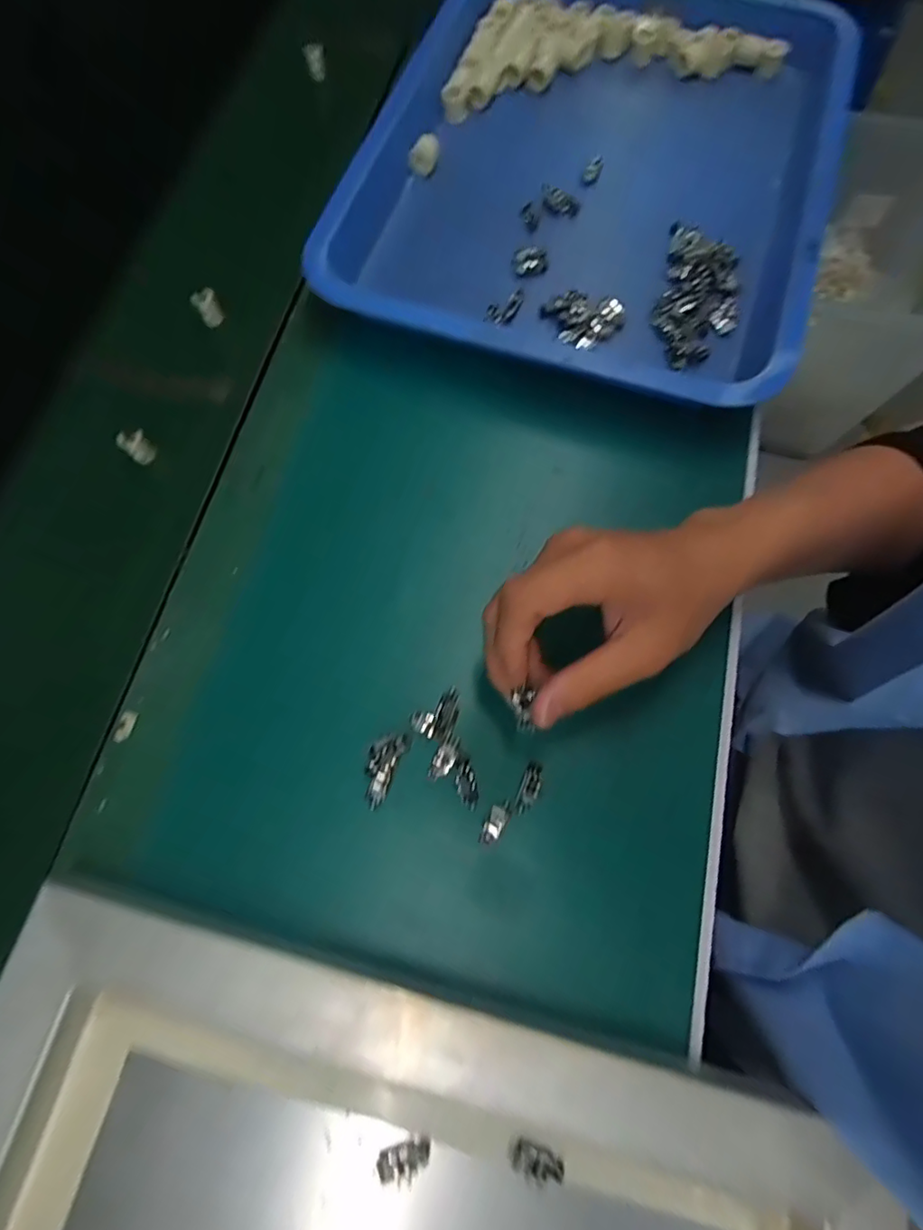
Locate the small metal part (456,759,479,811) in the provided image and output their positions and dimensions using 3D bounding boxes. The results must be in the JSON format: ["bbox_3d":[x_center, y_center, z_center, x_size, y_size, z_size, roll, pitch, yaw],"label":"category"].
[{"bbox_3d":[0.003,0.095,0.308,0.011,0.005,0.025,-15,72,-4],"label":"small metal part"}]

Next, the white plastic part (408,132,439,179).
[{"bbox_3d":[-0.031,-0.378,0.452,0.020,0.015,0.033,10,73,4],"label":"white plastic part"}]

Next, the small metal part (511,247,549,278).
[{"bbox_3d":[0.051,-0.268,0.414,0.026,0.007,0.026,5,72,3],"label":"small metal part"}]

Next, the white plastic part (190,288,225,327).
[{"bbox_3d":[-0.188,-0.228,0.408,0.017,0.020,0.014,-33,74,-9],"label":"white plastic part"}]

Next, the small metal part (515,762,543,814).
[{"bbox_3d":[0.038,0.096,0.305,0.011,0.004,0.028,20,74,7],"label":"small metal part"}]

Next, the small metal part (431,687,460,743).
[{"bbox_3d":[-0.009,0.058,0.318,0.013,0.004,0.032,12,59,5],"label":"small metal part"}]

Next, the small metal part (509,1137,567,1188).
[{"bbox_3d":[0.034,0.253,0.254,0.026,0.006,0.013,22,74,8],"label":"small metal part"}]

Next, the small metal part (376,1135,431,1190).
[{"bbox_3d":[-0.027,0.254,0.255,0.024,0.012,0.011,-12,72,-3],"label":"small metal part"}]

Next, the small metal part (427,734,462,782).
[{"bbox_3d":[-0.009,0.081,0.313,0.012,0.009,0.027,23,74,8],"label":"small metal part"}]

